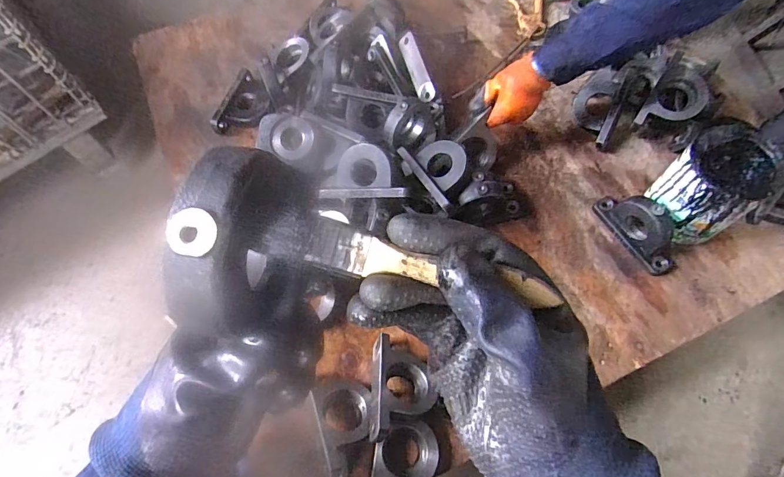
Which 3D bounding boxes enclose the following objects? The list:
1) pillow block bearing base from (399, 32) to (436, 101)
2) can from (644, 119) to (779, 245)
[{"bbox_3d":[0.048,-0.330,0.833,0.039,0.012,0.150,-28,73,31],"label":"pillow block bearing base"},{"bbox_3d":[0.491,-0.081,0.675,0.122,0.147,0.115,-1,65,2],"label":"can"}]

